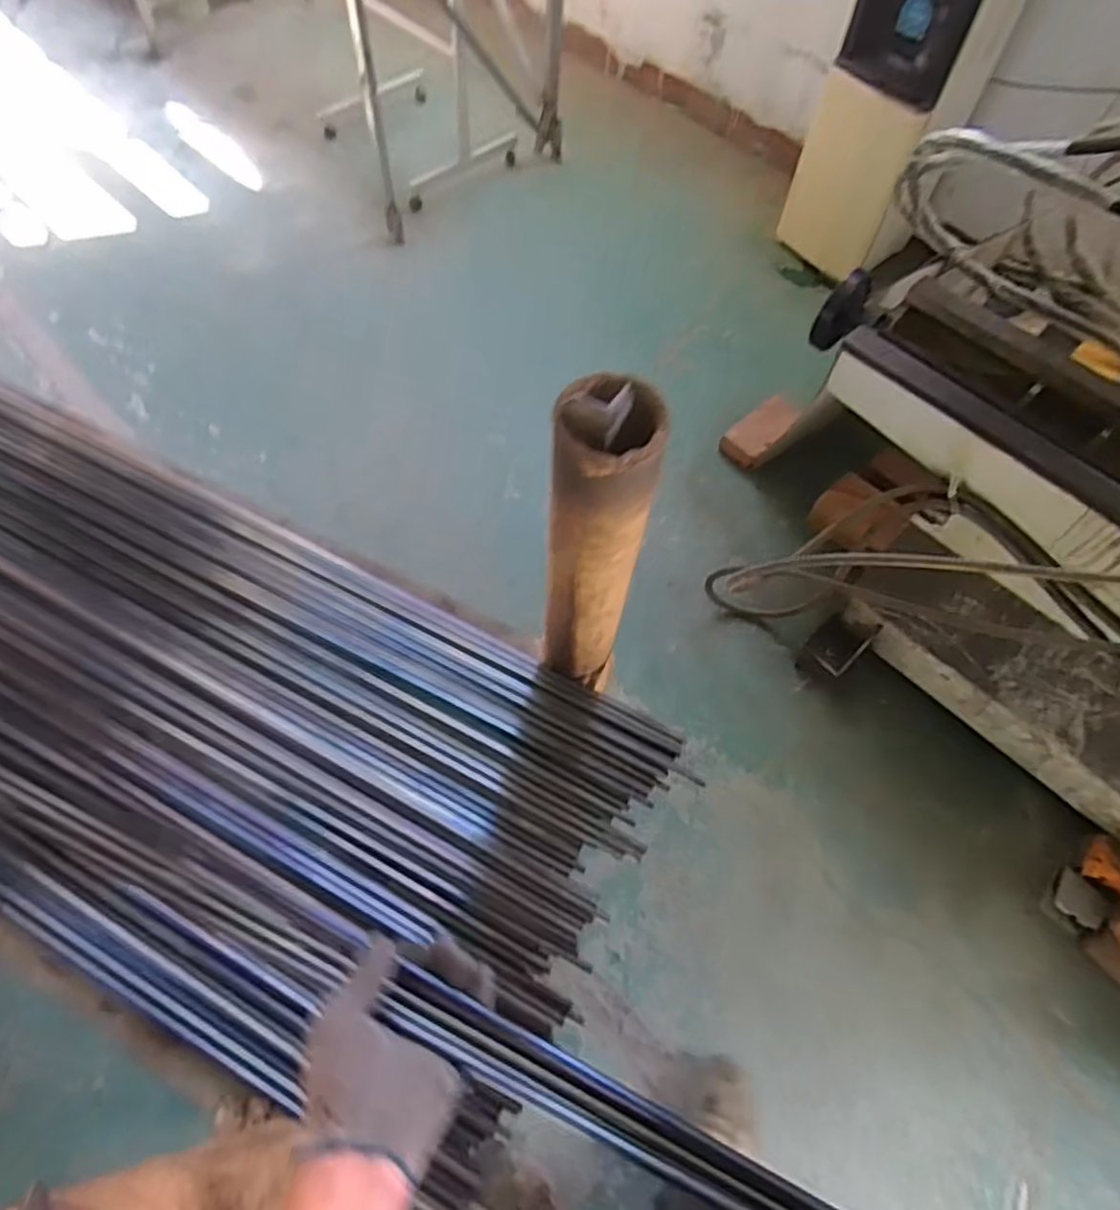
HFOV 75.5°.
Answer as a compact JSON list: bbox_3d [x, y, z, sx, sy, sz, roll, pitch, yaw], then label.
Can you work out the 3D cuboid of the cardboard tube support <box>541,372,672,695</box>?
[{"bbox_3d":[0.031,-0.029,0.732,0.094,0.472,0.069,7,61,2],"label":"cardboard tube support"}]

